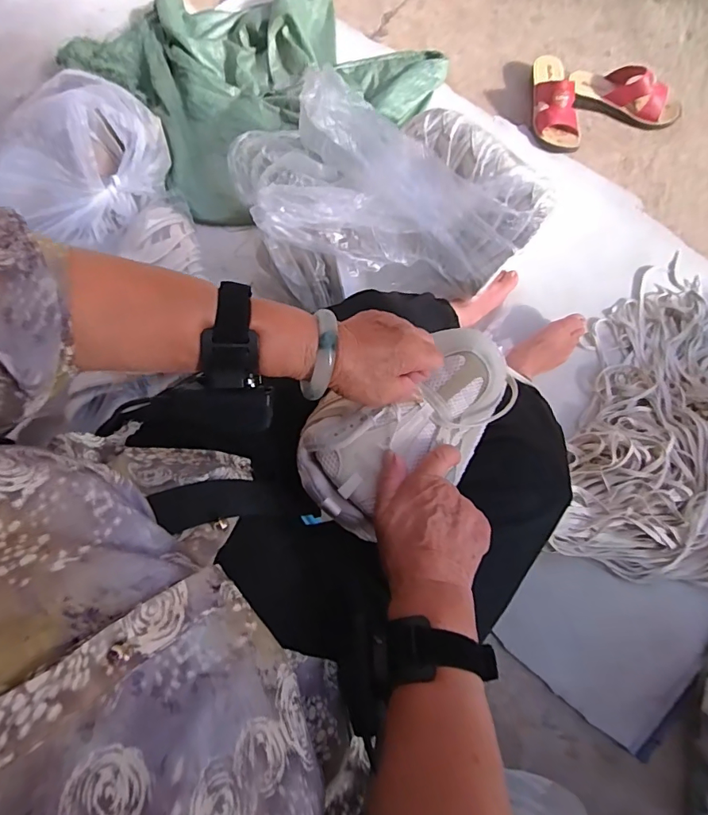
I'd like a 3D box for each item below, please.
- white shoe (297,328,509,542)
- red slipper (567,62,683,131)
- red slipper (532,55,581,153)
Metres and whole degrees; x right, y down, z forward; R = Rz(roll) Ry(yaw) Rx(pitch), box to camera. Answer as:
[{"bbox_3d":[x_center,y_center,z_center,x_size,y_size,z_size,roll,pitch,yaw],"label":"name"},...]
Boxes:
[{"bbox_3d":[0.046,0.014,0.415,0.207,0.064,0.122,-31,78,-13],"label":"white shoe"},{"bbox_3d":[0.577,-0.659,0.975,0.241,0.077,0.091,15,78,8],"label":"red slipper"},{"bbox_3d":[0.426,-0.651,0.969,0.095,0.075,0.232,4,77,6],"label":"red slipper"}]

